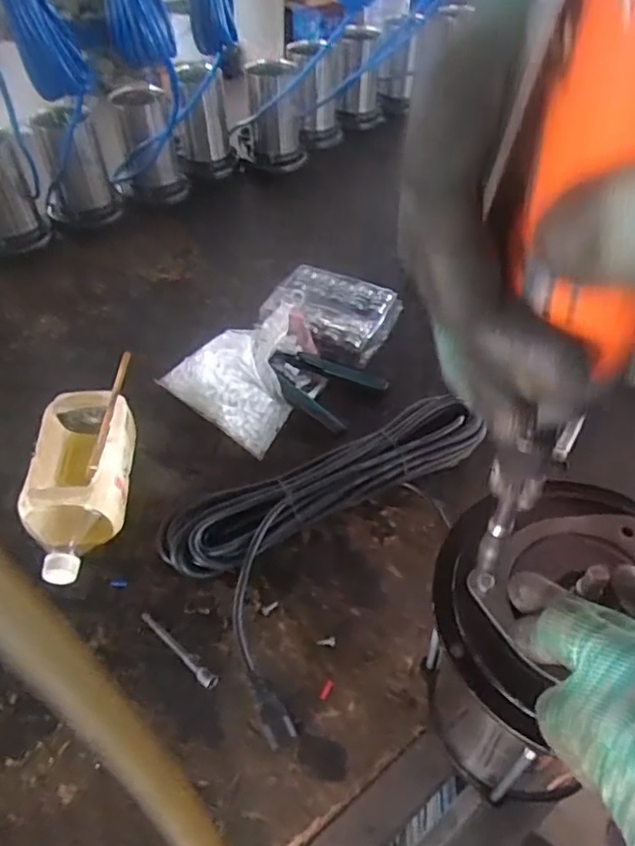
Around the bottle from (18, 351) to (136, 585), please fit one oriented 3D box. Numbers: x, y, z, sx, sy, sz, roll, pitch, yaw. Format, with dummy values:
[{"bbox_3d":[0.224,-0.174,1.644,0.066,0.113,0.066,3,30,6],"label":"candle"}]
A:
[{"bbox_3d":[-0.241,0.058,0.626,0.111,0.098,0.213,-8,49,-6],"label":"bottle"}]

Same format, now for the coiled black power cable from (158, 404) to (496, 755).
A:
[{"bbox_3d":[0.022,0.113,0.592,0.297,0.055,0.227,-28,54,-22],"label":"coiled black power cable"}]

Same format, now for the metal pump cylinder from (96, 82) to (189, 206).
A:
[{"bbox_3d":[-0.289,-0.459,1.022,0.117,0.163,0.100,-4,49,-3],"label":"metal pump cylinder"}]

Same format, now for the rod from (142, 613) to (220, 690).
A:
[{"bbox_3d":[-0.126,0.203,0.549,0.099,0.010,0.014,36,58,27],"label":"rod"}]

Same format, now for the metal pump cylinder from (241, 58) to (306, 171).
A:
[{"bbox_3d":[-0.074,-0.564,1.129,0.102,0.195,0.099,-3,49,-3],"label":"metal pump cylinder"}]

